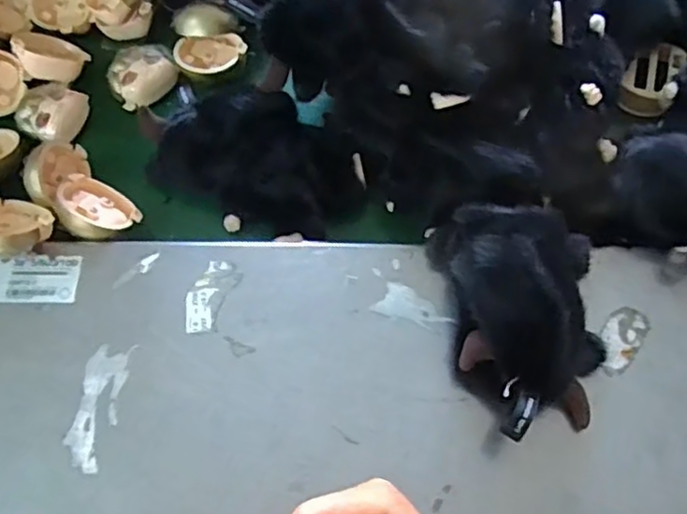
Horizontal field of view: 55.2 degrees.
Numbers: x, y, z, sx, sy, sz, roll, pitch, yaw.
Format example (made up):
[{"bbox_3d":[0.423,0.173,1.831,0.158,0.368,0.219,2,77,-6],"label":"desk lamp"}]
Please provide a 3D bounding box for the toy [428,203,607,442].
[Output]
[{"bbox_3d":[0.103,0.030,0.358,0.088,0.044,0.127,-7,66,-2],"label":"toy"}]

